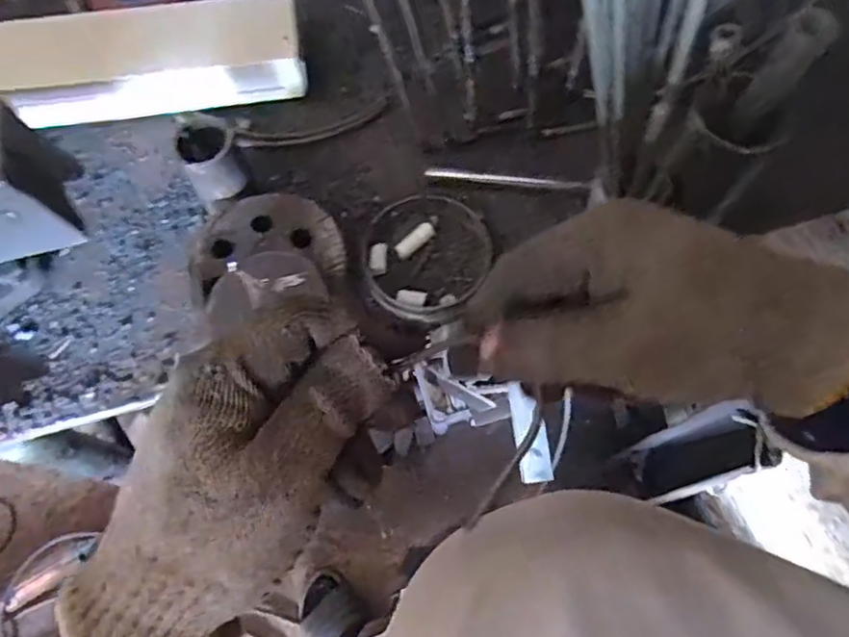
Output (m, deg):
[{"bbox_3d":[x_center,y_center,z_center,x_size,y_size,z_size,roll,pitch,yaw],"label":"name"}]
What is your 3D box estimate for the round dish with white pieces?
[{"bbox_3d":[-0.002,-0.045,0.442,0.085,0.020,0.096,27,73,12],"label":"round dish with white pieces"}]

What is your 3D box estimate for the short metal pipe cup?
[{"bbox_3d":[-0.142,-0.108,0.409,0.034,0.036,0.038,-18,70,-4],"label":"short metal pipe cup"}]

